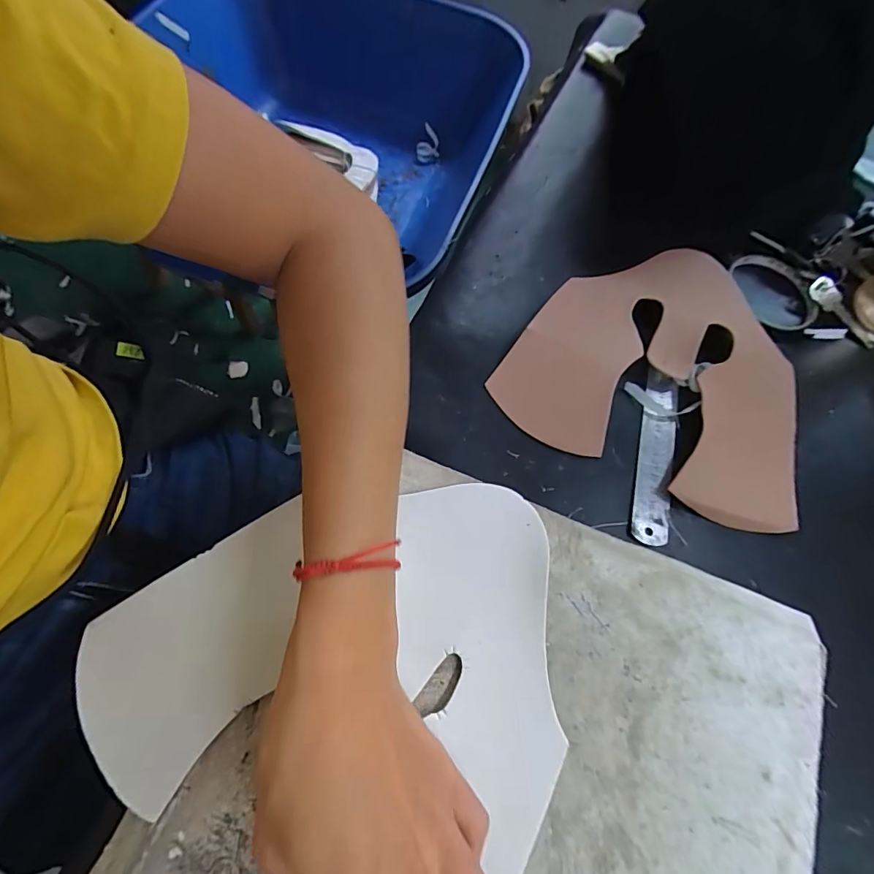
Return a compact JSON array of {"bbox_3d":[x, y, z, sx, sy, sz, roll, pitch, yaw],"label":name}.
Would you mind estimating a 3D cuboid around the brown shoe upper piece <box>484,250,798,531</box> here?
[{"bbox_3d":[0.175,-0.062,0.346,0.214,0.021,0.205,25,71,3],"label":"brown shoe upper piece"}]

